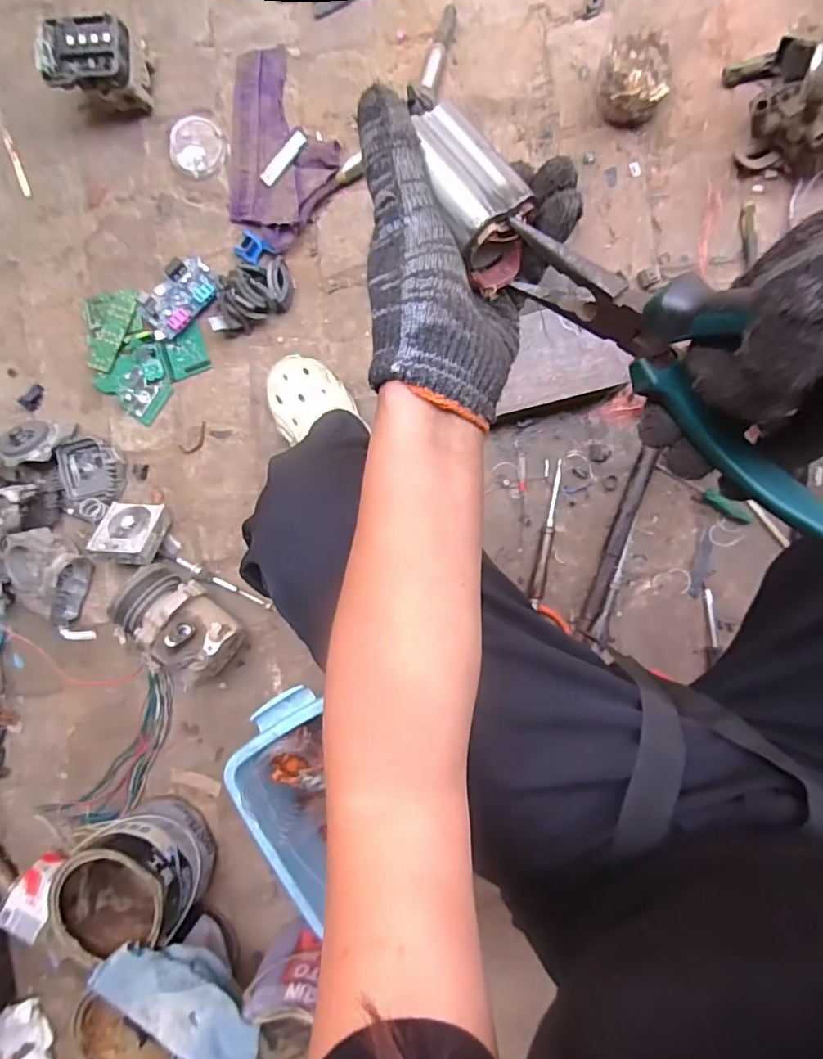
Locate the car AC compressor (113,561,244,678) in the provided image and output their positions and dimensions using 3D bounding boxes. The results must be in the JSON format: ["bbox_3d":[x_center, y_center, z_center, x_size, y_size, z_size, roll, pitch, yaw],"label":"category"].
[{"bbox_3d":[-0.325,0.132,0.776,0.164,0.121,0.116,28,95,6],"label":"car AC compressor"}]

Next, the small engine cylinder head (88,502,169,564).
[{"bbox_3d":[-0.410,0.006,0.799,0.086,0.032,0.095,5,54,3],"label":"small engine cylinder head"}]

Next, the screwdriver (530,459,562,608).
[{"bbox_3d":[0.190,0.006,0.755,0.016,0.023,0.199,12,93,7],"label":"screwdriver"}]

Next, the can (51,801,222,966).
[{"bbox_3d":[-0.385,0.495,0.781,0.171,0.156,0.165,0,91,7],"label":"can"}]

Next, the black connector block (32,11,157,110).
[{"bbox_3d":[-0.420,-0.619,0.733,0.125,0.093,0.075,-4,91,8],"label":"black connector block"}]

